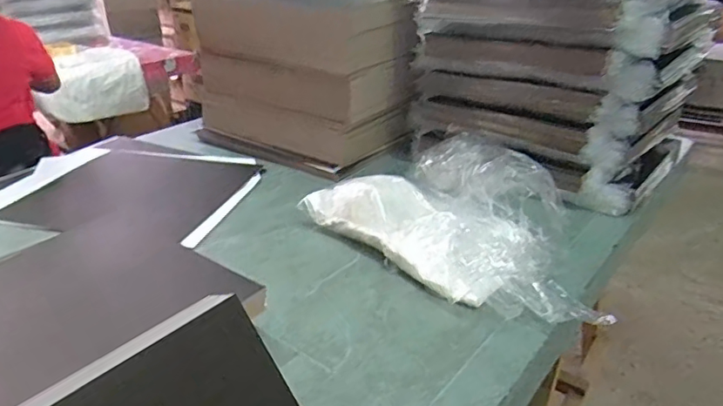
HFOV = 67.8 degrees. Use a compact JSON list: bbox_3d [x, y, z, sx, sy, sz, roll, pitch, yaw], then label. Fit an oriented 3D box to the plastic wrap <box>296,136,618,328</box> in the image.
[{"bbox_3d":[0.171,0.015,0.919,0.275,0.151,0.511,-24,36,-38],"label":"plastic wrap"}]

